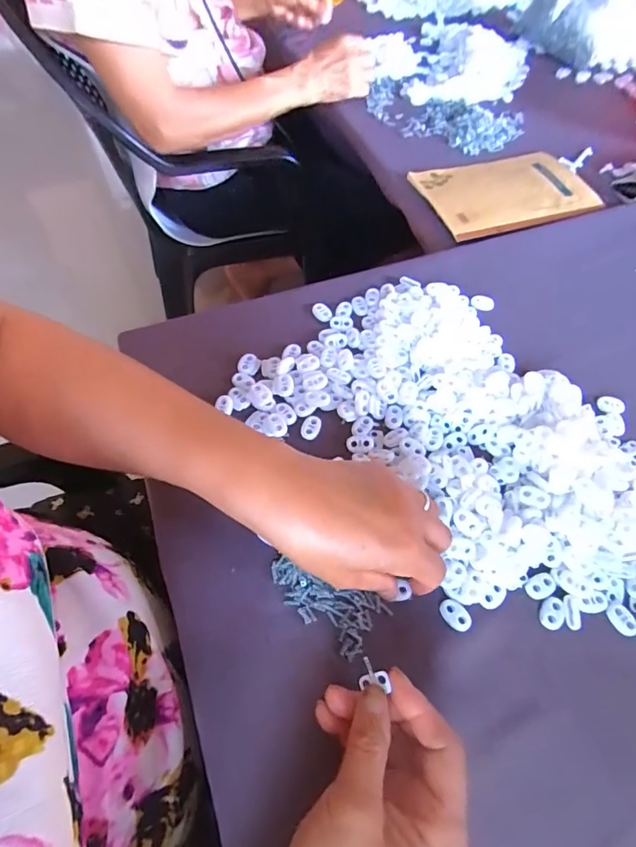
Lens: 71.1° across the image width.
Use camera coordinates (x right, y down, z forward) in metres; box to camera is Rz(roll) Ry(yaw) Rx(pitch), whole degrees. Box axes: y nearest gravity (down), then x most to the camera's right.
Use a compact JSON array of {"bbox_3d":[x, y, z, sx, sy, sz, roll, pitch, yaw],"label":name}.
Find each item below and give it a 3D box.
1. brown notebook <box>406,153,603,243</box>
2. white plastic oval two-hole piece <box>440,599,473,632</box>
[{"bbox_3d":[0.250,-0.308,0.585,0.225,0.009,0.151,-16,61,-11],"label":"brown notebook"},{"bbox_3d":[0.098,0.136,0.314,0.016,0.004,0.023,-43,64,-8],"label":"white plastic oval two-hole piece"}]

